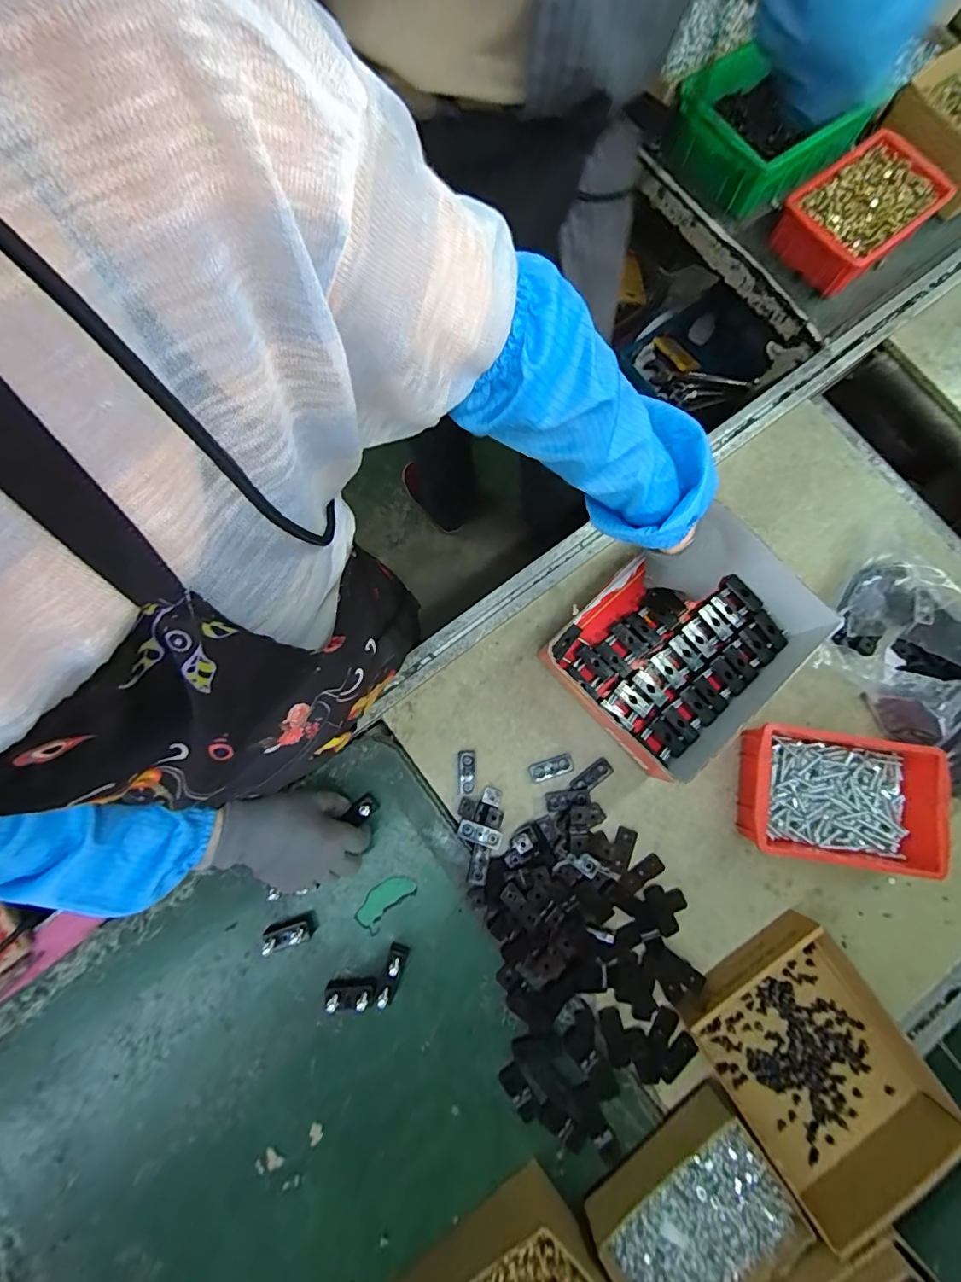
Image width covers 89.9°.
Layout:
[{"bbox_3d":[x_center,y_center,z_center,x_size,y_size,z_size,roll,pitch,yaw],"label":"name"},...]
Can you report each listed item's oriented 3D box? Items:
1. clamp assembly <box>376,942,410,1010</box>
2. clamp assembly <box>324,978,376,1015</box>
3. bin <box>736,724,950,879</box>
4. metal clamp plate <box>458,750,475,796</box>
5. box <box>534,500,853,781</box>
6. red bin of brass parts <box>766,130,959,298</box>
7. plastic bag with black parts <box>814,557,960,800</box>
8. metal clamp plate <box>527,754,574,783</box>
[{"bbox_3d":[-0.092,0.346,0.495,0.020,0.030,0.055,18,78,4],"label":"clamp assembly"},{"bbox_3d":[-0.135,0.365,0.493,0.048,0.031,0.022,4,78,0],"label":"clamp assembly"},{"bbox_3d":[0.391,0.172,0.528,0.207,0.059,0.133,8,78,1],"label":"bin"},{"bbox_3d":[-0.015,0.152,0.554,0.019,0.006,0.048,-2,78,-1],"label":"metal clamp plate"},{"bbox_3d":[0.229,0.007,0.539,0.240,0.092,0.222,-42,81,-9],"label":"box"},{"bbox_3d":[0.525,-0.592,0.670,0.217,0.059,0.144,-42,83,-10],"label":"red bin of brass parts"},{"bbox_3d":[0.513,0.024,0.541,0.239,0.092,0.183,41,80,8],"label":"plastic bag with black parts"},{"bbox_3d":[0.081,0.147,0.553,0.050,0.004,0.021,-17,78,-4],"label":"metal clamp plate"}]

